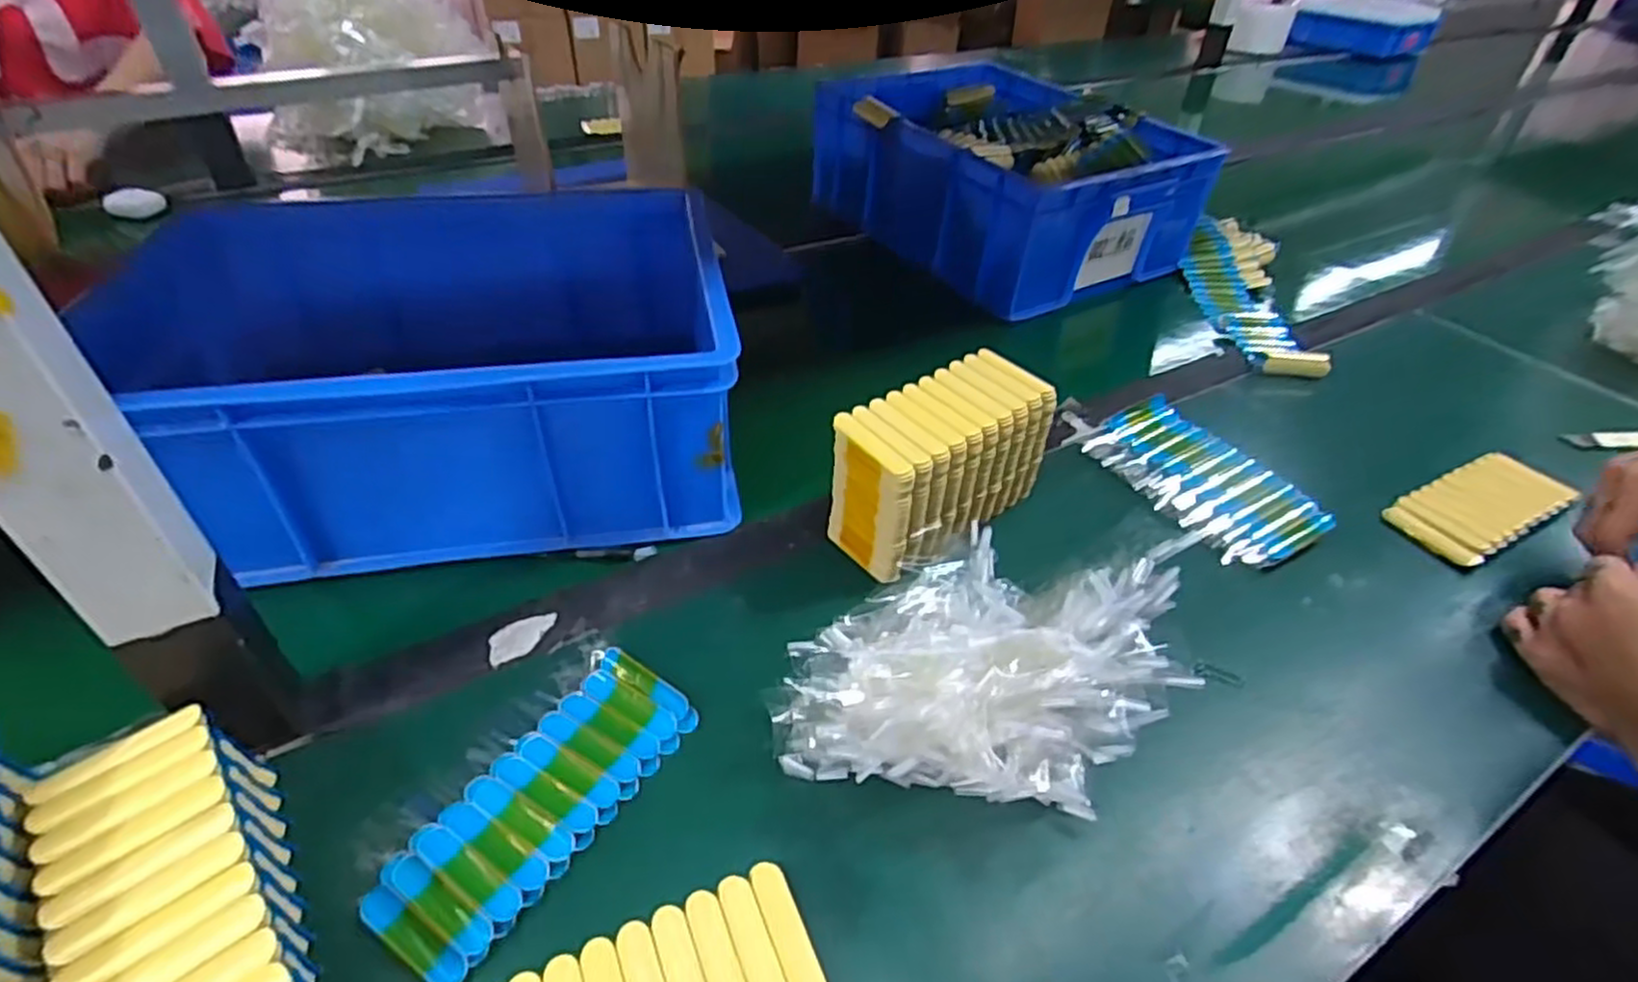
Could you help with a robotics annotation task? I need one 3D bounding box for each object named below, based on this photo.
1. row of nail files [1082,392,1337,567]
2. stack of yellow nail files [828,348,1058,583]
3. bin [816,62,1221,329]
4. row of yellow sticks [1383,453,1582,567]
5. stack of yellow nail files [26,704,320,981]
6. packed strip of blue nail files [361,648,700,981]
[{"bbox_3d":[0.288,-0.009,0.584,0.092,0.030,0.167,-19,45,-23],"label":"row of nail files"},{"bbox_3d":[0.082,-0.017,0.522,0.149,0.098,0.071,-30,50,-32],"label":"stack of yellow nail files"},{"bbox_3d":[0.210,-0.382,0.921,0.314,0.135,0.415,-21,46,-25],"label":"bin"},{"bbox_3d":[0.519,0.010,0.595,0.153,0.020,0.068,-19,45,-23],"label":"row of yellow sticks"},{"bbox_3d":[-0.256,0.170,0.308,0.066,0.058,0.156,-26,48,-30],"label":"stack of yellow nail files"},{"bbox_3d":[-0.138,0.150,0.377,0.070,0.010,0.161,25,45,25],"label":"packed strip of blue nail files"}]

